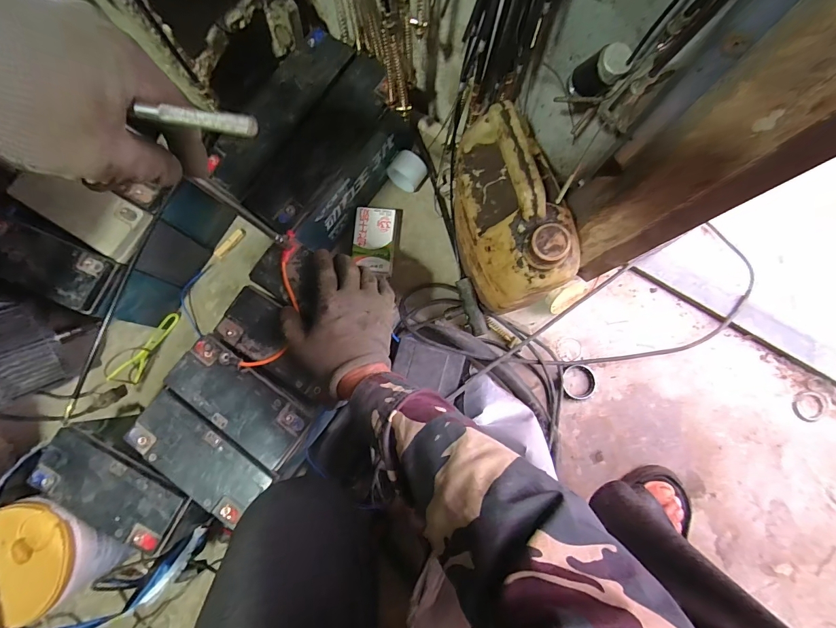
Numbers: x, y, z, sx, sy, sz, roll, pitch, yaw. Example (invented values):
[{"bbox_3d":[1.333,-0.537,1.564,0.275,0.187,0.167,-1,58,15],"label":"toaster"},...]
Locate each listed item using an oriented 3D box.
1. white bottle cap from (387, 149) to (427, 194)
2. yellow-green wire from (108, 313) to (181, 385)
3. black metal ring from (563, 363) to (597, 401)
[{"bbox_3d":[-0.018,-0.237,0.653,0.052,0.053,0.051,39,83,5],"label":"white bottle cap"},{"bbox_3d":[-0.432,0.051,0.613,0.014,0.052,0.123,29,82,4],"label":"yellow-green wire"},{"bbox_3d":[0.263,0.110,0.626,0.056,0.012,0.056,0,81,0],"label":"black metal ring"}]

